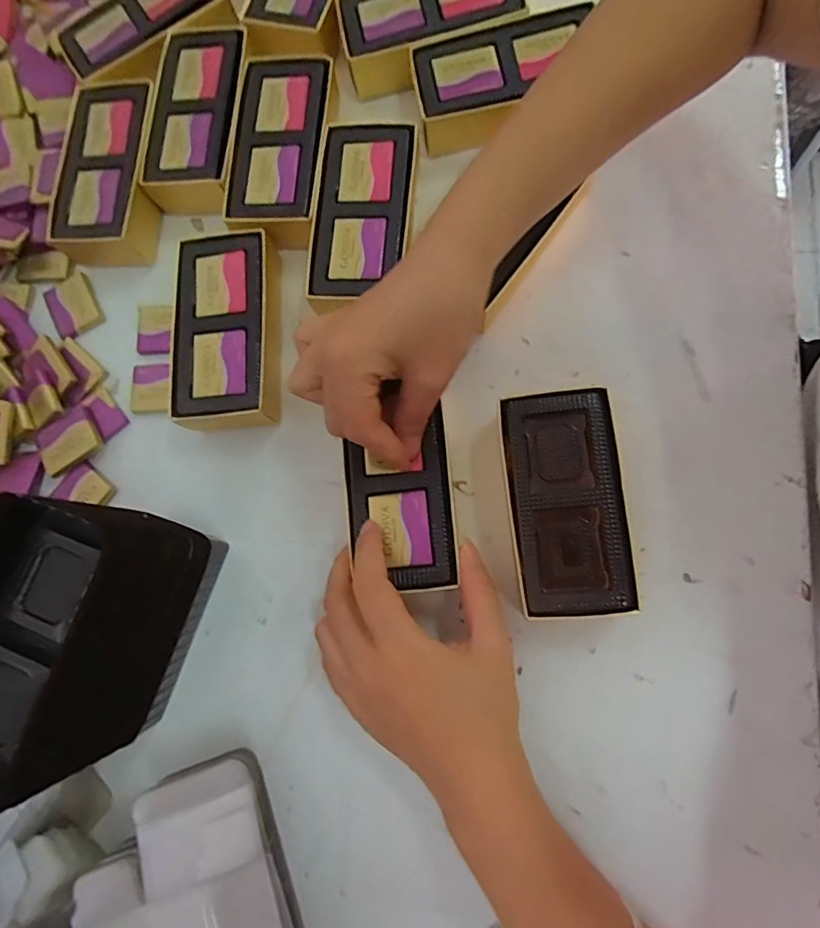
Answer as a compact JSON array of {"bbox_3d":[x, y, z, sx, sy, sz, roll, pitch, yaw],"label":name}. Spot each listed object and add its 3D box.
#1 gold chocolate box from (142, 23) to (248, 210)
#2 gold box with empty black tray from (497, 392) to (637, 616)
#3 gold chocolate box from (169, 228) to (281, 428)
[{"bbox_3d":[-0.140,-0.229,0.344,0.057,0.033,0.121,1,80,7],"label":"gold chocolate box"},{"bbox_3d":[0.080,0.021,0.271,0.055,0.035,0.112,-6,79,6],"label":"gold box with empty black tray"},{"bbox_3d":[-0.110,-0.078,0.312,0.064,0.032,0.119,-5,79,6],"label":"gold chocolate box"}]

